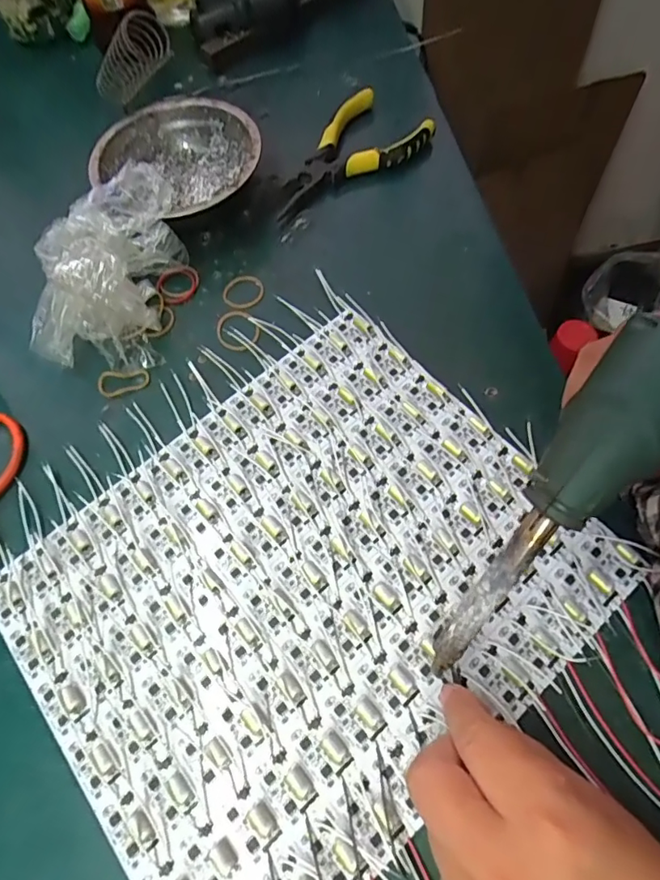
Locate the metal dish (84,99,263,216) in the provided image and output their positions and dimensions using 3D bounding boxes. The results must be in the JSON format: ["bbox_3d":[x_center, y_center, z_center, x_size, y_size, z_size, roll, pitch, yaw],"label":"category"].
[{"bbox_3d":[-0.112,-0.210,0.392,0.125,0.045,0.114,24,69,13],"label":"metal dish"}]

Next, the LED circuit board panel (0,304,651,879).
[{"bbox_3d":[-0.017,0.076,0.276,0.284,0.010,0.238,-39,69,-14],"label":"LED circuit board panel"}]

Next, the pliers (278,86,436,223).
[{"bbox_3d":[0.012,-0.226,0.397,0.135,0.031,0.069,-41,70,-14],"label":"pliers"}]

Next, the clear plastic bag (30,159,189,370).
[{"bbox_3d":[-0.153,-0.124,0.337,0.098,0.070,0.133,-9,65,-1],"label":"clear plastic bag"}]

